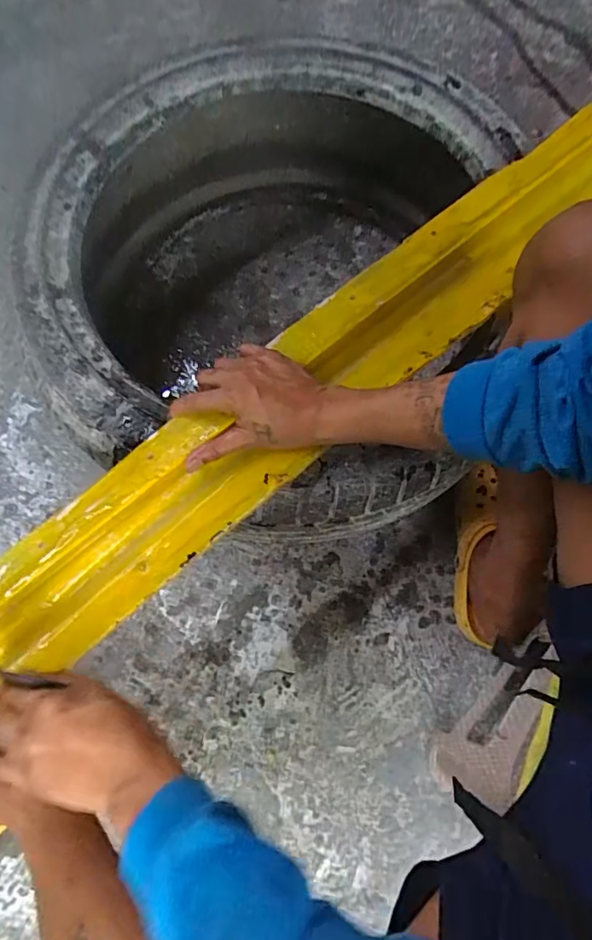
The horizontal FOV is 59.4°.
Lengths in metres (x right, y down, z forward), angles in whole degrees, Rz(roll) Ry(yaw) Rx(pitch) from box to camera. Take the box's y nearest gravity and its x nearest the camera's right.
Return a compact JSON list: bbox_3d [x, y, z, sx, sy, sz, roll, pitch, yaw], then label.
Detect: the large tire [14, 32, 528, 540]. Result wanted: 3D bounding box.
[{"bbox_3d":[-0.031,-0.256,0.720,0.621,0.274,0.641,0,75,-1],"label":"large tire"}]

